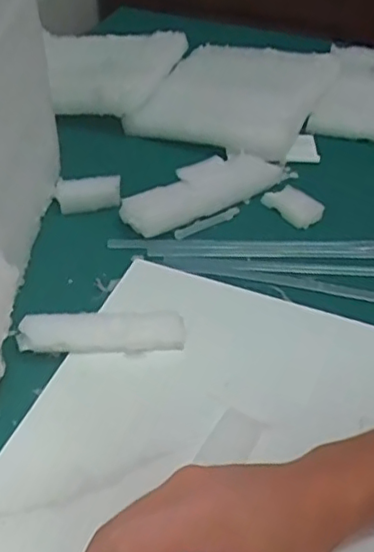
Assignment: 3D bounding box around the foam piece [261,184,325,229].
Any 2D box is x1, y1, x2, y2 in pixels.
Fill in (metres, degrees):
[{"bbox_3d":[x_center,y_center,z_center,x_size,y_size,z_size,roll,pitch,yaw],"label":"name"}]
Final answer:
[{"bbox_3d":[0.097,-0.070,0.589,0.023,0.017,0.060,-34,53,-30],"label":"foam piece"}]

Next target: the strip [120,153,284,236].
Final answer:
[{"bbox_3d":[0.018,-0.083,0.596,0.177,0.015,0.049,-25,88,-31],"label":"strip"}]

